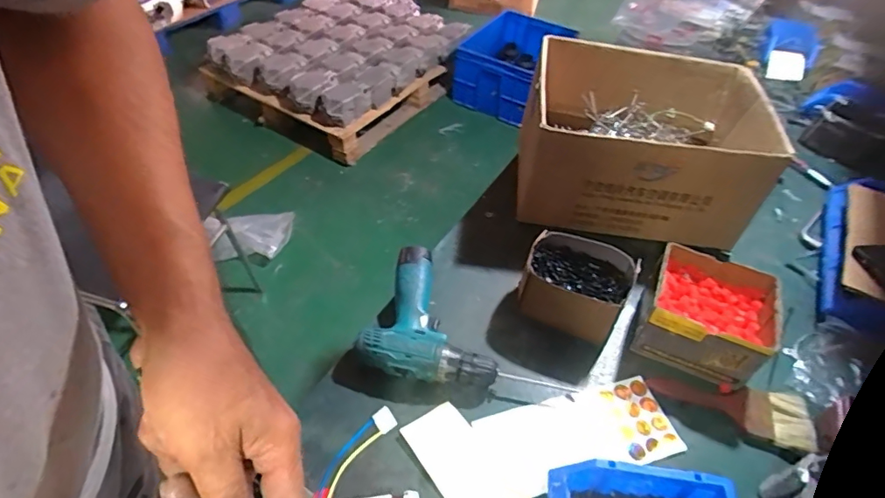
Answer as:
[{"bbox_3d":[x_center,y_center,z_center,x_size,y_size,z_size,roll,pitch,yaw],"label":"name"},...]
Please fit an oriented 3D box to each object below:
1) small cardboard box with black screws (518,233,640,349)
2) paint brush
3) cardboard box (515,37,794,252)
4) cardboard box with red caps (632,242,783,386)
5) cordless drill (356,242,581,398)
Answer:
[{"bbox_3d":[0.187,0.053,0.735,0.150,0.086,0.116,23,49,17],"label":"small cardboard box with black screws"},{"bbox_3d":[0.369,0.196,0.658,0.193,0.020,0.075,17,48,11],"label":"paint brush"},{"bbox_3d":[0.340,-0.191,0.897,0.396,0.195,0.312,6,47,1],"label":"cardboard box"},{"bbox_3d":[0.358,0.093,0.703,0.155,0.093,0.143,22,49,16],"label":"cardboard box with red caps"},{"bbox_3d":[0.042,0.108,0.699,0.275,0.050,0.192,14,47,8],"label":"cordless drill"}]

